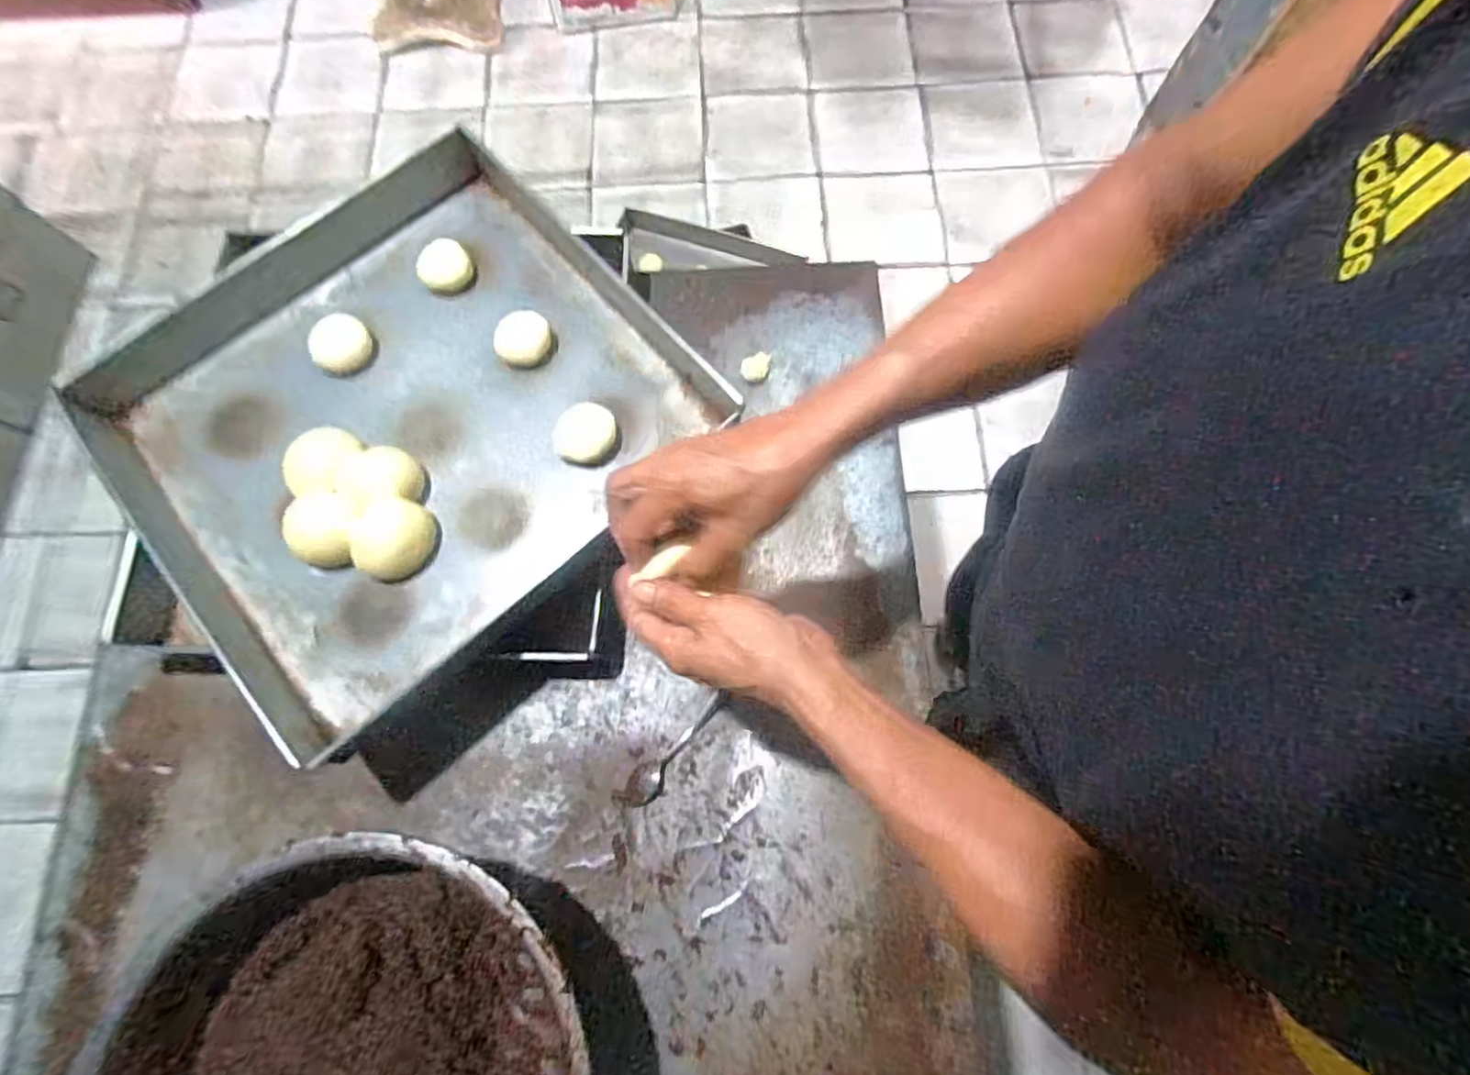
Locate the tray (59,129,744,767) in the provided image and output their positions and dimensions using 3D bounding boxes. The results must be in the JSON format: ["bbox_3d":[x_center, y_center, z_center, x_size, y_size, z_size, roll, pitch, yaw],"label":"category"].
[{"bbox_3d":[-0.308,-0.116,0.623,0.459,0.070,0.491,42,77,13],"label":"tray"}]

